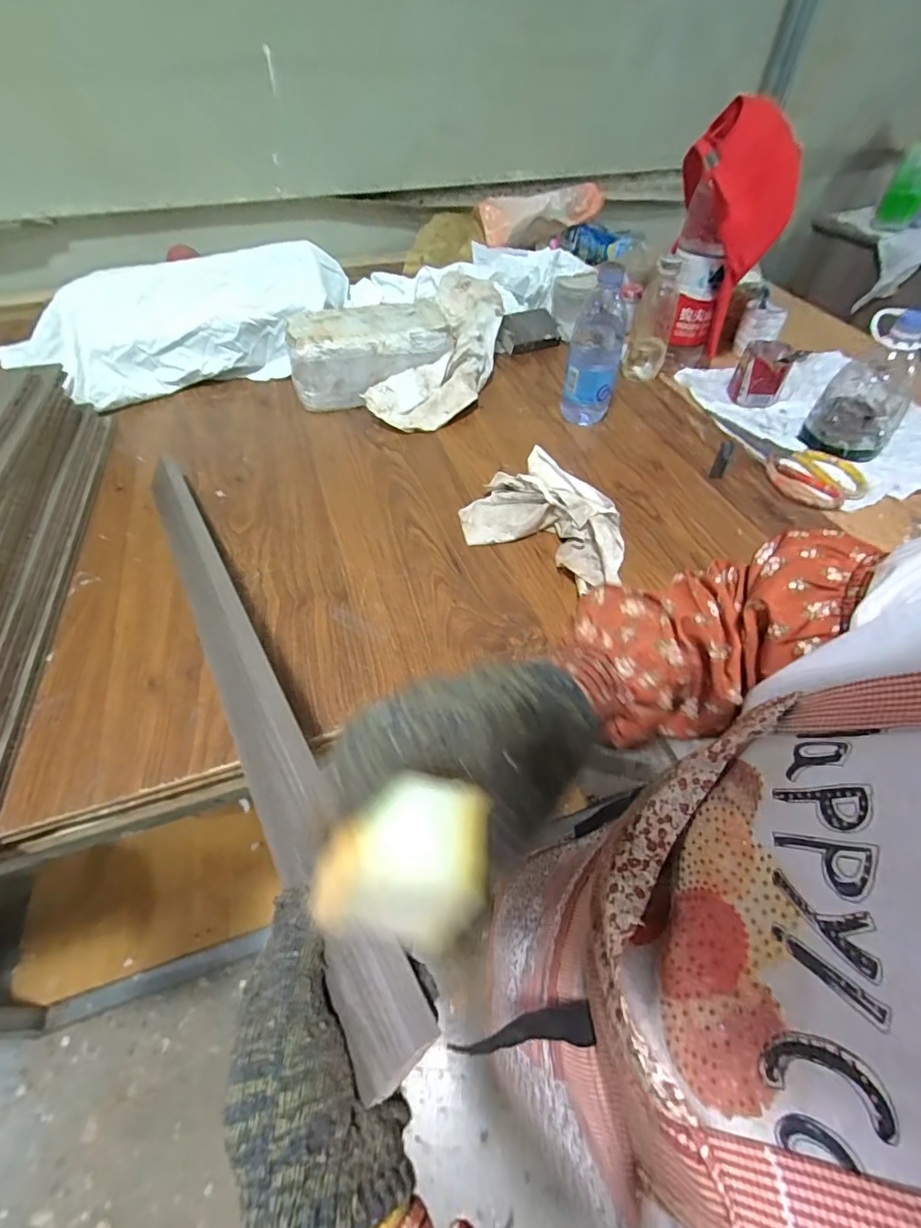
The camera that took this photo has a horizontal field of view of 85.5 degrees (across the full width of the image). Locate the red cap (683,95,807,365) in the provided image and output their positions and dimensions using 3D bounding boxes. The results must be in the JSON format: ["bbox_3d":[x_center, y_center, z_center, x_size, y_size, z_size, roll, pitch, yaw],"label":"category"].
[{"bbox_3d":[0.369,-0.531,0.707,0.148,0.260,0.124,18,54,16],"label":"red cap"}]

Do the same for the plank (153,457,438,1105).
[{"bbox_3d":[-0.187,0.015,0.393,0.051,0.015,0.612,-49,50,7],"label":"plank"}]

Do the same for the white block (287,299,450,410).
[{"bbox_3d":[-0.133,-0.391,0.747,0.234,0.098,0.103,-10,51,-7],"label":"white block"}]

